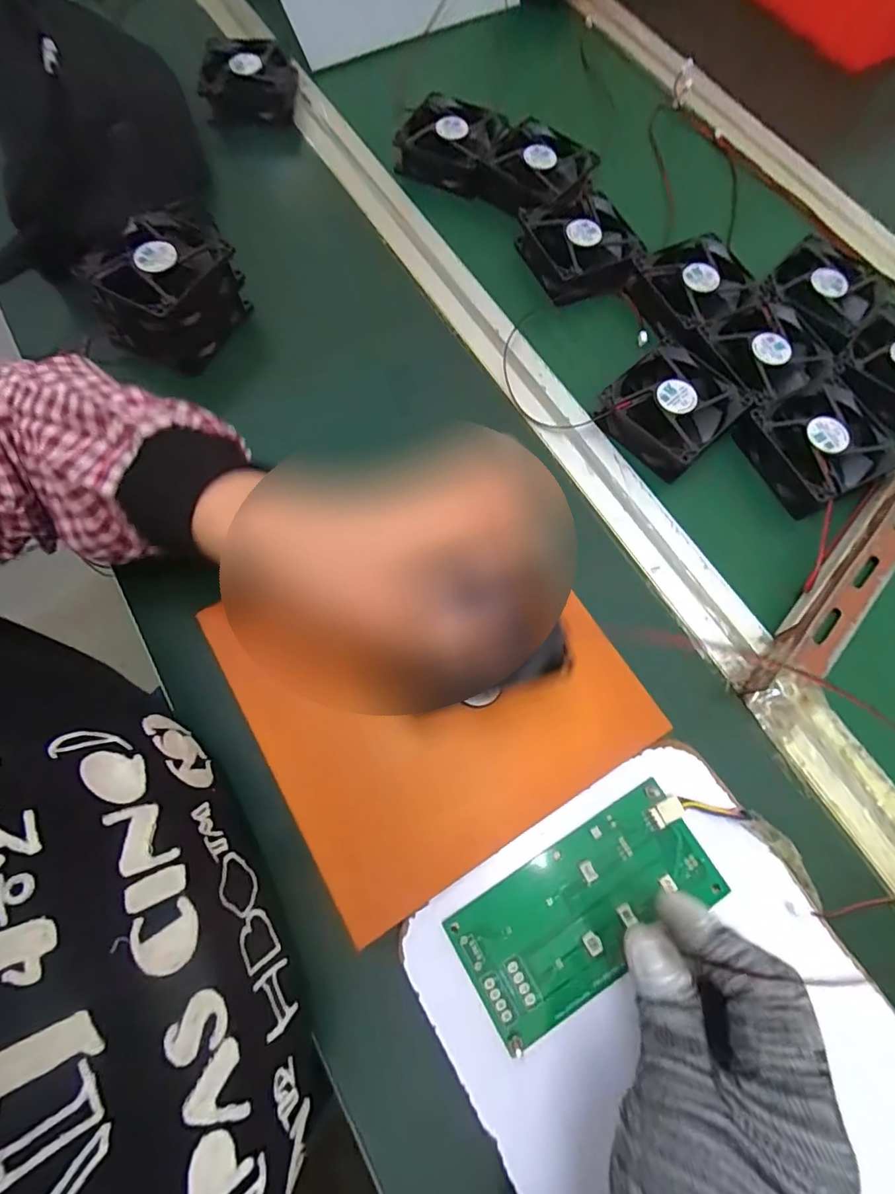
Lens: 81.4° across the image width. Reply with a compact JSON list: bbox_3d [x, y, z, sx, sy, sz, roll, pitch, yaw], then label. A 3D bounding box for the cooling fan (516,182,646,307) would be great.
[{"bbox_3d":[0.108,-0.290,0.431,0.079,0.034,0.084,-18,70,-8],"label":"cooling fan"}]

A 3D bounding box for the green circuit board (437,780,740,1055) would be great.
[{"bbox_3d":[0.071,0.157,0.264,0.134,0.007,0.065,-32,73,-10],"label":"green circuit board"}]

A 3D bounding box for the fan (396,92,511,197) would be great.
[{"bbox_3d":[0.004,-0.408,0.469,0.081,0.033,0.079,19,69,6],"label":"fan"}]

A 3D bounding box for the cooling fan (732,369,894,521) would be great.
[{"bbox_3d":[0.262,-0.106,0.371,0.088,0.026,0.080,-27,72,-11],"label":"cooling fan"}]

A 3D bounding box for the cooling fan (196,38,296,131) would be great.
[{"bbox_3d":[-0.192,-0.488,0.494,0.091,0.038,0.090,1,69,-1],"label":"cooling fan"}]

